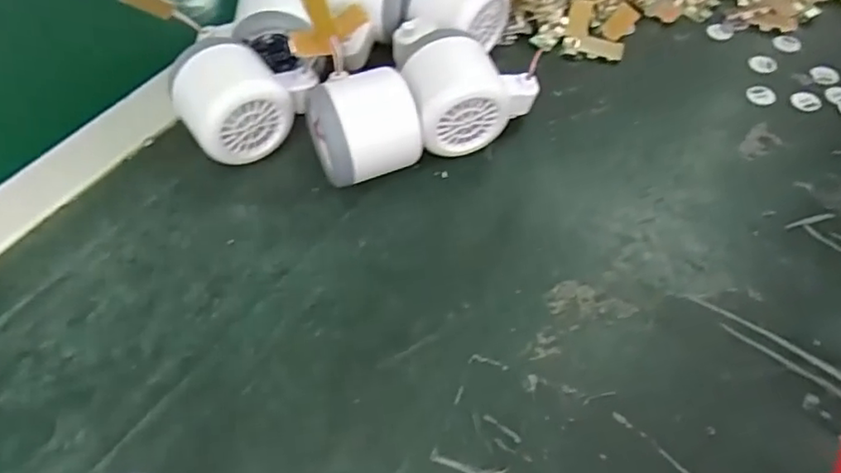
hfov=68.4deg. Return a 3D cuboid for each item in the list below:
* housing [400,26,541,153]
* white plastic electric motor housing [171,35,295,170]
[{"bbox_3d":[0.033,-0.085,0.371,0.078,0.064,0.047,-12,57,-8],"label":"housing"},{"bbox_3d":[-0.110,-0.078,0.367,0.058,0.062,0.045,-27,60,-17],"label":"white plastic electric motor housing"}]

